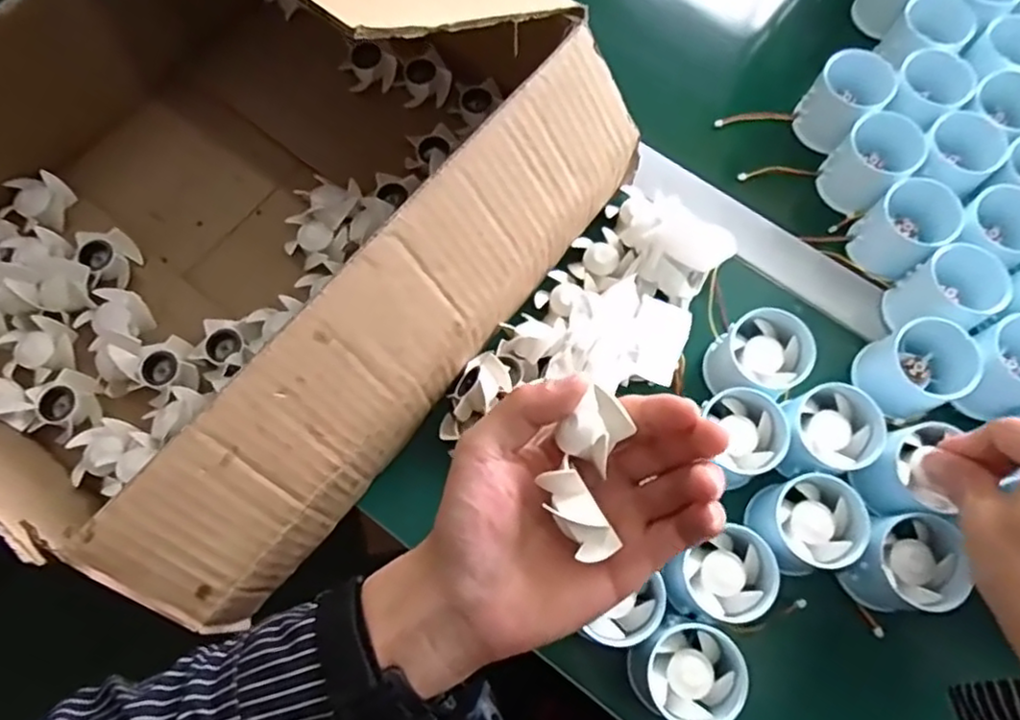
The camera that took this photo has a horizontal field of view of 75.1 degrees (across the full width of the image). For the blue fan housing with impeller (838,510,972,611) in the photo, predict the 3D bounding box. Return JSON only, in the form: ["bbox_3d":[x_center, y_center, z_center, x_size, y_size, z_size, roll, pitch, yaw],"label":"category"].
[{"bbox_3d":[0.225,0.117,0.381,0.053,0.044,0.050,2,71,0],"label":"blue fan housing with impeller"}]

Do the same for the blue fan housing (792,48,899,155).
[{"bbox_3d":[0.249,-0.192,0.494,0.049,0.054,0.045,0,71,-1],"label":"blue fan housing"}]

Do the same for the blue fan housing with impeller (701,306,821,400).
[{"bbox_3d":[0.156,0.001,0.421,0.055,0.044,0.051,0,71,-1],"label":"blue fan housing with impeller"}]

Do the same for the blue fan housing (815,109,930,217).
[{"bbox_3d":[0.263,-0.143,0.483,0.057,0.046,0.051,-40,76,-13],"label":"blue fan housing"}]

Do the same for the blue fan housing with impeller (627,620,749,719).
[{"bbox_3d":[0.097,0.173,0.368,0.053,0.048,0.051,0,71,-1],"label":"blue fan housing with impeller"}]

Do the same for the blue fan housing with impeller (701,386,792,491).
[{"bbox_3d":[0.137,0.047,0.401,0.051,0.039,0.053,-14,71,-6],"label":"blue fan housing with impeller"}]

